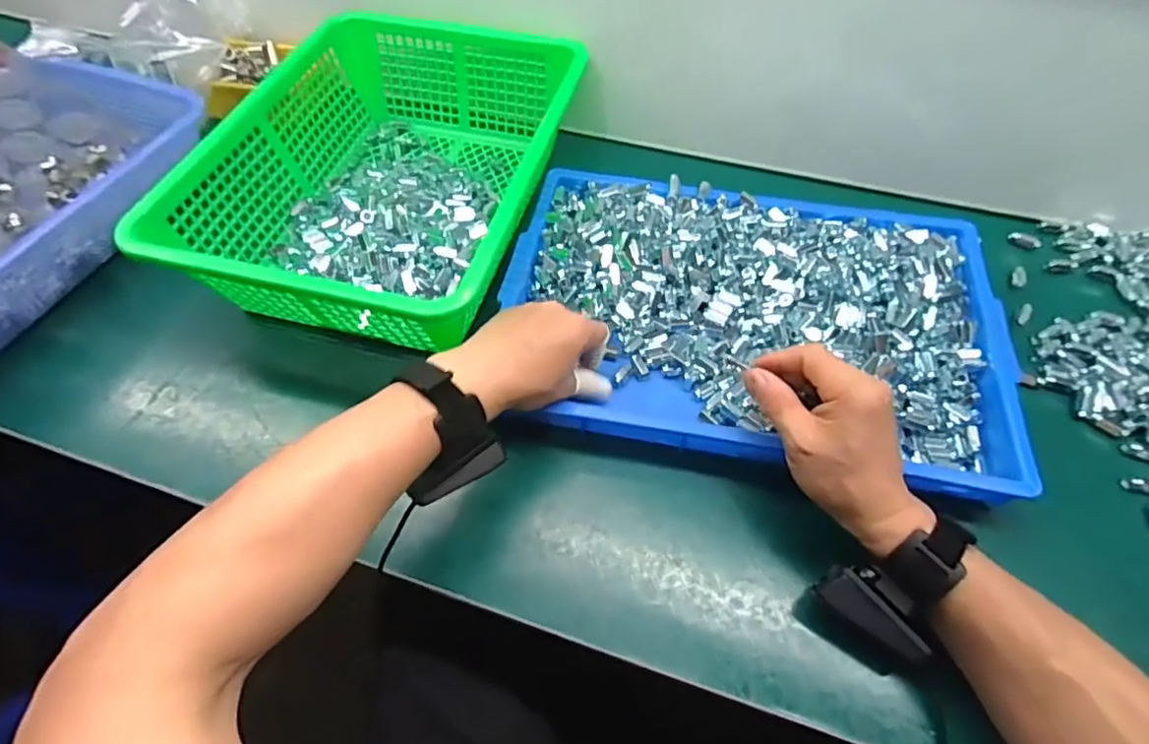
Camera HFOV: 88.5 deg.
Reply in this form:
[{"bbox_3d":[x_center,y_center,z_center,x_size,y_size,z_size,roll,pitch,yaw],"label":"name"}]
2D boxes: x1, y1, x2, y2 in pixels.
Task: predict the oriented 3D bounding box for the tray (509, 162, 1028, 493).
[{"bbox_3d":[0.153,-0.054,0.533,0.419,0.042,0.289,9,58,6],"label":"tray"}]

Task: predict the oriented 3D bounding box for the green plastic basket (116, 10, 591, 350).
[{"bbox_3d":[-0.177,-0.194,0.594,0.300,0.114,0.391,12,58,8],"label":"green plastic basket"}]

